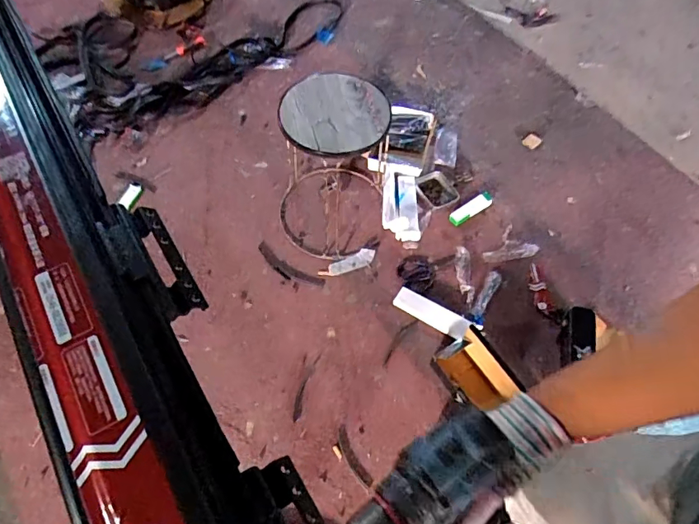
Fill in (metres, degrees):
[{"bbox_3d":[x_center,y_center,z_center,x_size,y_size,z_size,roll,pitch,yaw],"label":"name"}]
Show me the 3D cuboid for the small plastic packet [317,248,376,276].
[{"bbox_3d":[-0.003,0.005,1.518,0.187,0.016,0.055,-23,63,-15],"label":"small plastic packet"}]

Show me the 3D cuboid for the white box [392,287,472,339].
[{"bbox_3d":[0.243,0.145,1.409,0.234,0.040,0.072,27,61,27],"label":"white box"}]

